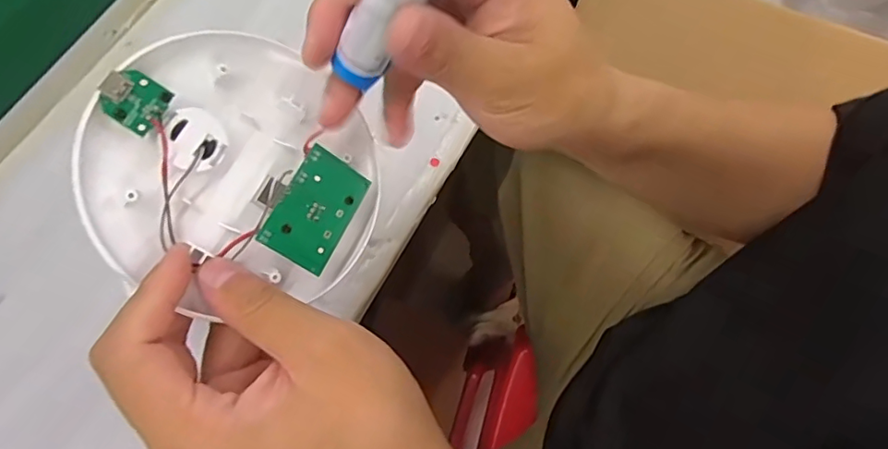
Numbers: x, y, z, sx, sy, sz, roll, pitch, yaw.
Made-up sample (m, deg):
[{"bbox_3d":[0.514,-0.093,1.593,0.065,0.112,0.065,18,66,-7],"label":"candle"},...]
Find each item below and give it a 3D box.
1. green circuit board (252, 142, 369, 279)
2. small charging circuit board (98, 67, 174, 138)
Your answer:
[{"bbox_3d":[-0.050,-0.006,0.219,0.029,0.004,0.045,36,69,-25],"label":"green circuit board"},{"bbox_3d":[-0.108,-0.044,0.191,0.021,0.004,0.019,41,66,-27],"label":"small charging circuit board"}]

